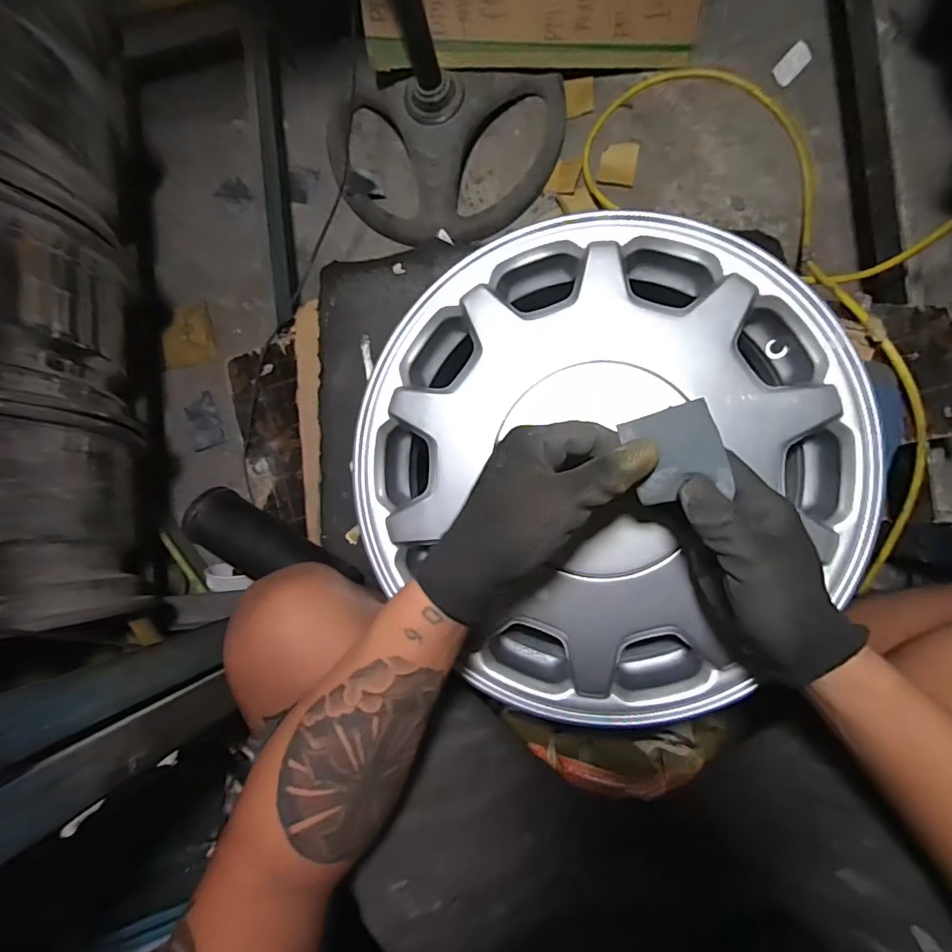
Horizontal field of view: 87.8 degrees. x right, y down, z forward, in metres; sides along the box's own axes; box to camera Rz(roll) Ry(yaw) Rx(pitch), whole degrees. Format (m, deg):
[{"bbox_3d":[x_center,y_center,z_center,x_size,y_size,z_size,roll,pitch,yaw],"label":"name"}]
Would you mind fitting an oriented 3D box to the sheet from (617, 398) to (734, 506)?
[{"bbox_3d":[0.121,-0.014,0.301,0.053,0.021,0.053,-19,85,8],"label":"sheet"}]

